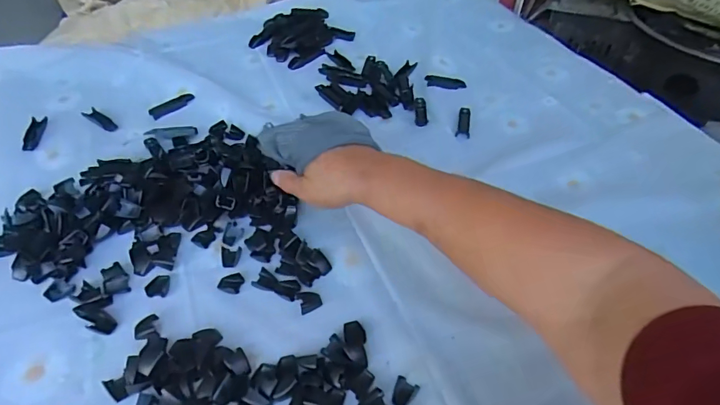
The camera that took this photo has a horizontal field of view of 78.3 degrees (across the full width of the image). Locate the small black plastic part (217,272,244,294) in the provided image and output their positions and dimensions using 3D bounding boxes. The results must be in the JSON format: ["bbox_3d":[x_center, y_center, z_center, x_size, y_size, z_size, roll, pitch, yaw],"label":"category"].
[{"bbox_3d":[-0.127,0.078,0.436,0.023,0.004,0.021,0,48,0],"label":"small black plastic part"}]

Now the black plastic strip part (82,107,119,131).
[{"bbox_3d":[-0.362,-0.116,0.617,0.070,0.004,0.019,29,54,23],"label":"black plastic strip part"}]

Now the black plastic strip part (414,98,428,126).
[{"bbox_3d":[0.085,-0.127,0.614,0.017,0.004,0.060,1,48,0],"label":"black plastic strip part"}]

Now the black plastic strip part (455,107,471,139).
[{"bbox_3d":[0.142,-0.111,0.606,0.018,0.004,0.064,8,49,7],"label":"black plastic strip part"}]

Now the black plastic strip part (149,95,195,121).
[{"bbox_3d":[-0.269,-0.139,0.635,0.064,0.004,0.026,-35,57,-27],"label":"black plastic strip part"}]

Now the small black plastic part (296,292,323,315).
[{"bbox_3d":[-0.048,0.093,0.420,0.021,0.007,0.023,-19,51,-16],"label":"small black plastic part"}]

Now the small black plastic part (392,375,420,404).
[{"bbox_3d":[0.037,0.155,0.360,0.018,0.004,0.023,19,51,16],"label":"small black plastic part"}]

